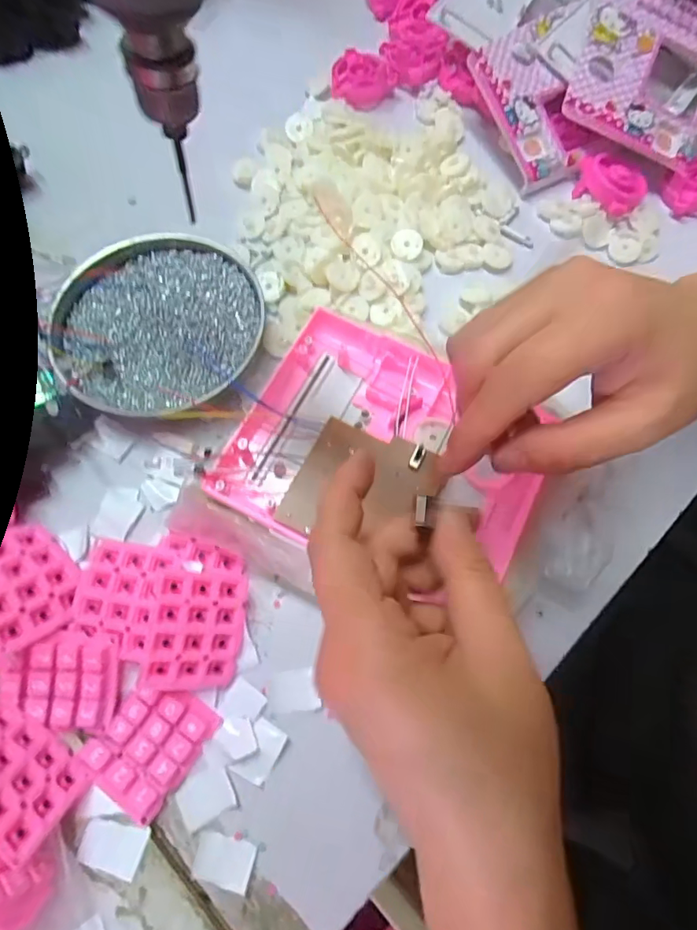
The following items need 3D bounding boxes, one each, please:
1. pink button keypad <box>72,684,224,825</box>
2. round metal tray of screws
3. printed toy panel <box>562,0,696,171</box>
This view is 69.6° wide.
[{"bbox_3d":[-0.101,0.141,0.256,0.047,0.015,0.055,35,74,11],"label":"pink button keypad"},{"bbox_3d":[-0.130,-0.098,0.336,0.134,0.019,0.125,0,71,-1],"label":"round metal tray of screws"},{"bbox_3d":[0.231,-0.310,0.385,0.109,0.010,0.143,25,80,-5],"label":"printed toy panel"}]

